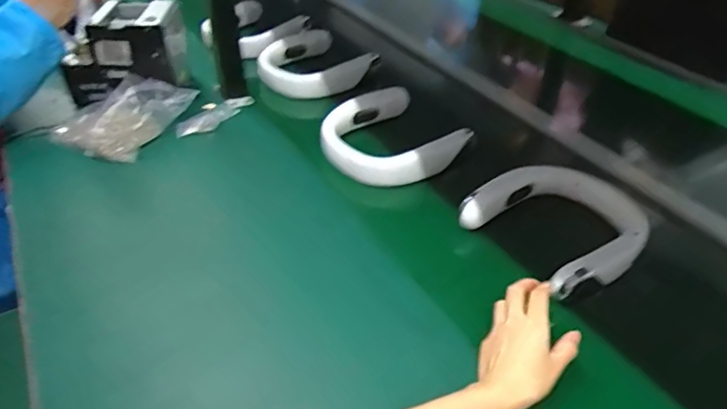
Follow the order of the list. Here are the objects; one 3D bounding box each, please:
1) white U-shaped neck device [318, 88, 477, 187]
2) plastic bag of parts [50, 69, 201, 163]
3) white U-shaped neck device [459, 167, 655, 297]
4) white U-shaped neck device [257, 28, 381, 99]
[{"bbox_3d":[0.033,-0.102,0.814,0.199,0.057,0.179,-17,43,-22],"label":"white U-shaped neck device"},{"bbox_3d":[-0.371,-0.140,0.807,0.137,0.067,0.175,20,42,21],"label":"plastic bag of parts"},{"bbox_3d":[0.258,0.019,0.670,0.208,0.046,0.191,-23,46,-28],"label":"white U-shaped neck device"},{"bbox_3d":[-0.104,-0.276,1.012,0.206,0.046,0.184,-26,47,-30],"label":"white U-shaped neck device"}]

